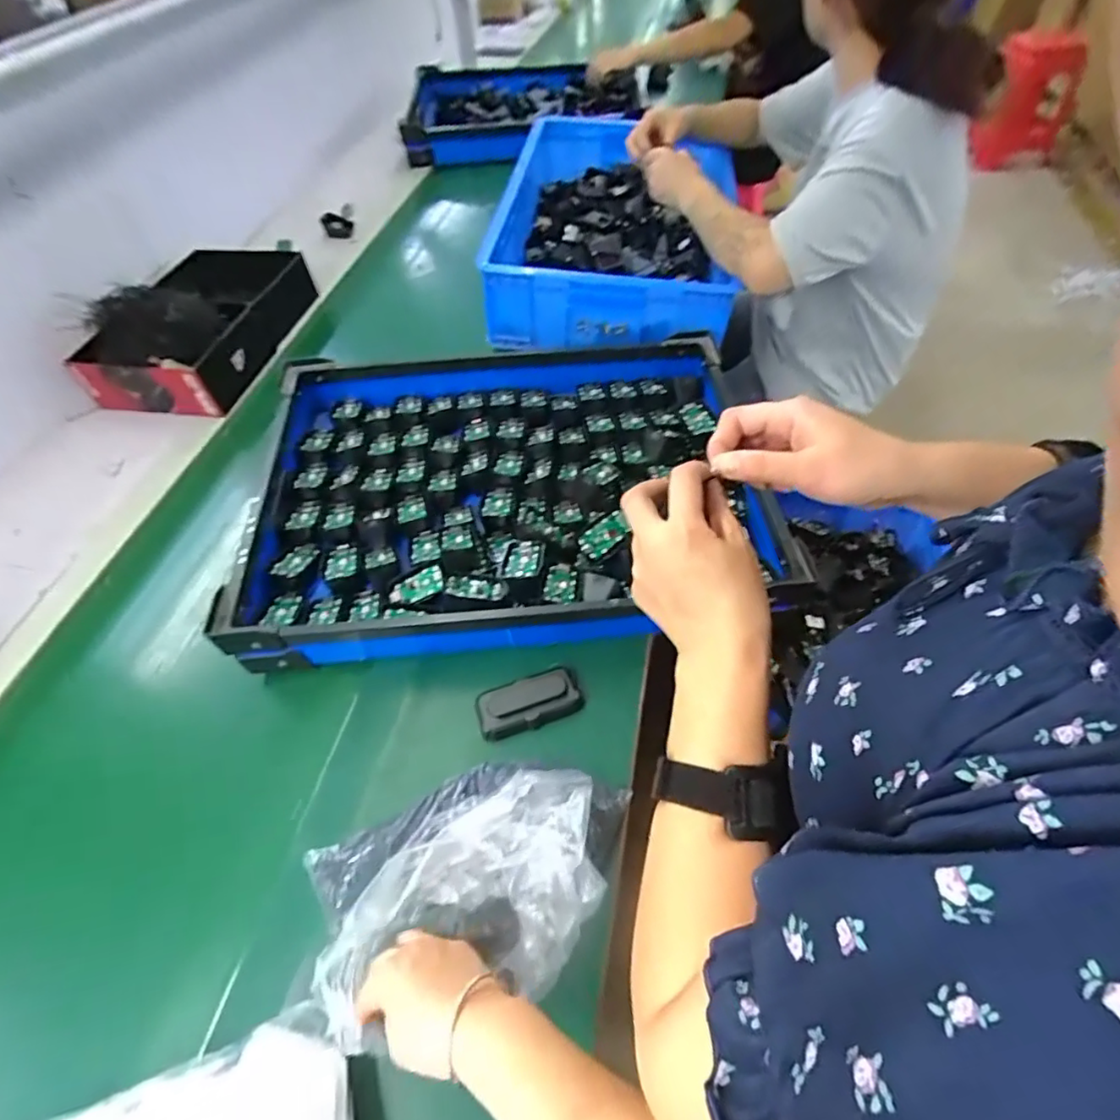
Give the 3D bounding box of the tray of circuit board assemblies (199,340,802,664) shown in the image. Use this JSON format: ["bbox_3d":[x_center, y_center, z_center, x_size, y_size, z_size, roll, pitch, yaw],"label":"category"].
[{"bbox_3d":[-0.067,-0.108,0.761,0.609,0.074,0.456,-6,53,0],"label":"tray of circuit board assemblies"}]

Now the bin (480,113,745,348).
[{"bbox_3d":[0.106,-0.616,1.064,0.367,0.125,0.688,5,53,8],"label":"bin"}]

